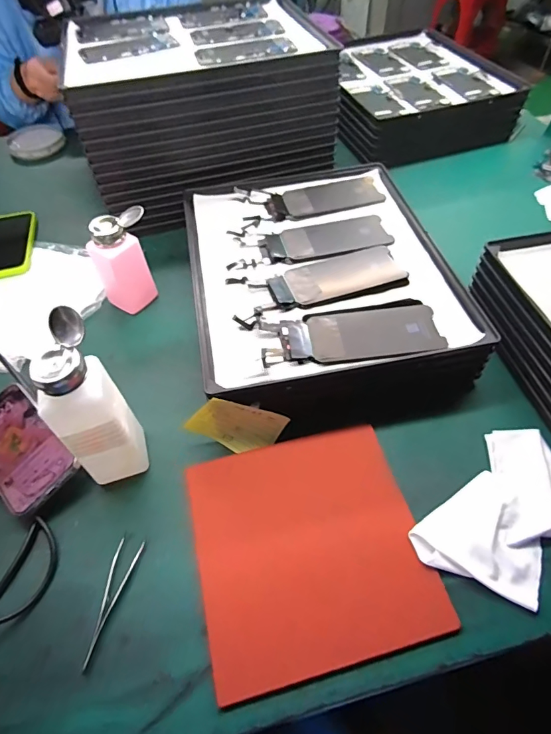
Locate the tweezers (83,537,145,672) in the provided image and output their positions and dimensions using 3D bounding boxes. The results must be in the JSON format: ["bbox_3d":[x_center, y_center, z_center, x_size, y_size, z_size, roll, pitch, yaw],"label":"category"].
[{"bbox_3d":[-0.147,0.204,0.375,0.022,0.004,0.102,9,54,9],"label":"tweezers"}]

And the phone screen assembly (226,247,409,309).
[{"bbox_3d":[0.056,-0.107,0.522,0.200,0.008,0.070,-15,54,-9],"label":"phone screen assembly"}]

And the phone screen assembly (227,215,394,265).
[{"bbox_3d":[0.050,-0.173,0.573,0.201,0.004,0.072,-11,54,-6],"label":"phone screen assembly"}]

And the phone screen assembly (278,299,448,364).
[{"bbox_3d":[0.092,-0.038,0.469,0.169,0.010,0.073,-8,53,-4],"label":"phone screen assembly"}]

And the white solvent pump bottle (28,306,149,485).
[{"bbox_3d":[-0.169,0.041,0.391,0.062,0.181,0.060,-31,58,-19],"label":"white solvent pump bottle"}]

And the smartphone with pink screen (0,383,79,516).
[{"bbox_3d":[-0.277,0.083,0.457,0.157,0.006,0.076,36,74,31],"label":"smartphone with pink screen"}]

